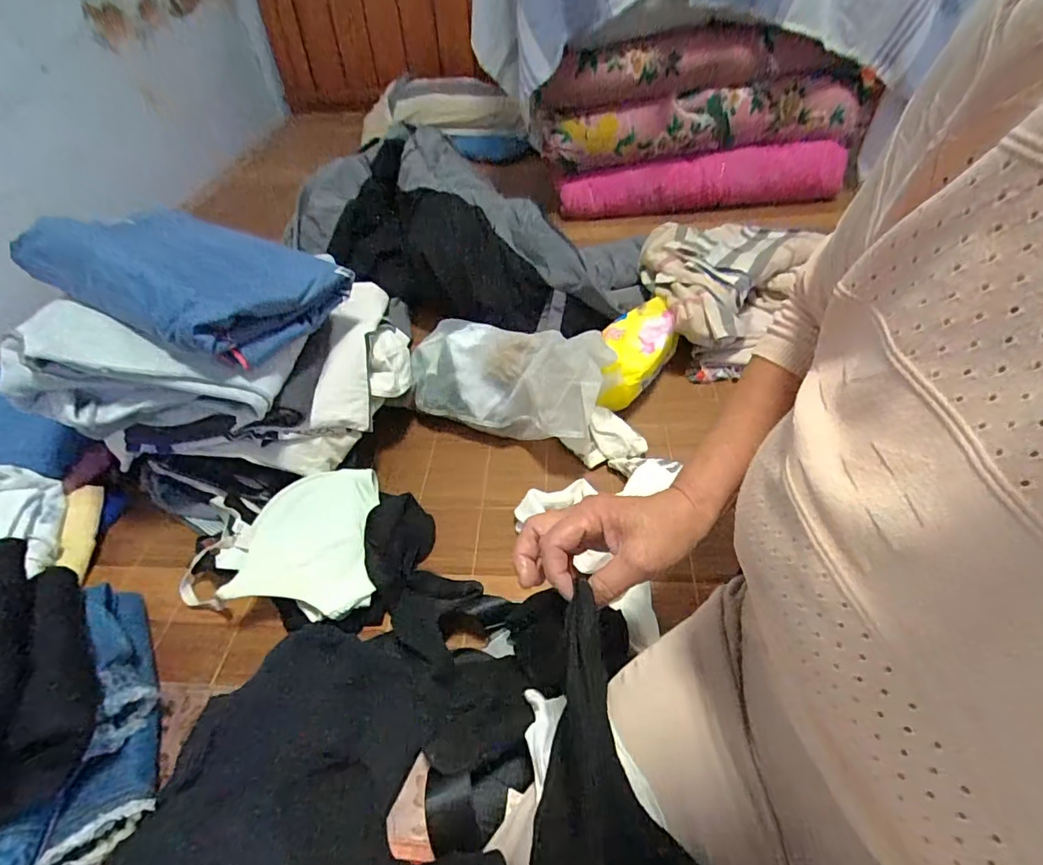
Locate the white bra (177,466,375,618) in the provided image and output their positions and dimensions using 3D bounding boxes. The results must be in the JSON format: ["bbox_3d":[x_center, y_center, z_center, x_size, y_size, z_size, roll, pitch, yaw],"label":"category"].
[{"bbox_3d":[-0.257,0.129,0.551,0.227,0.066,0.154,-6,46,1],"label":"white bra"}]

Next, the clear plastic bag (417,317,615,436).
[{"bbox_3d":[-0.019,-0.078,0.669,0.271,0.112,0.137,16,50,21],"label":"clear plastic bag"}]

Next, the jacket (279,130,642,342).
[{"bbox_3d":[-0.085,-0.336,0.875,0.593,0.204,0.292,8,47,14],"label":"jacket"}]

